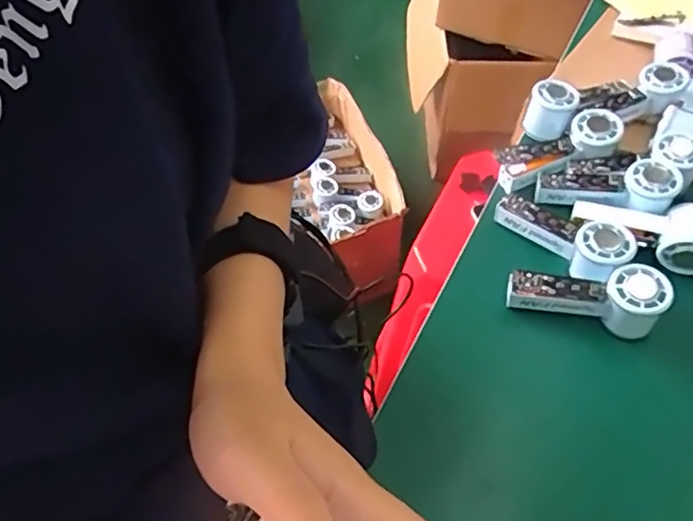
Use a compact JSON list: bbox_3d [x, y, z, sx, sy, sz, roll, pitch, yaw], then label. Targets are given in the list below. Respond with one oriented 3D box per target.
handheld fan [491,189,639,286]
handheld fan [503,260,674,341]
[{"bbox_3d":[0.237,-0.031,0.653,0.065,0.042,0.153,-40,51,-23],"label":"handheld fan"},{"bbox_3d":[0.243,0.035,0.607,0.148,0.055,0.053,7,56,6],"label":"handheld fan"}]

